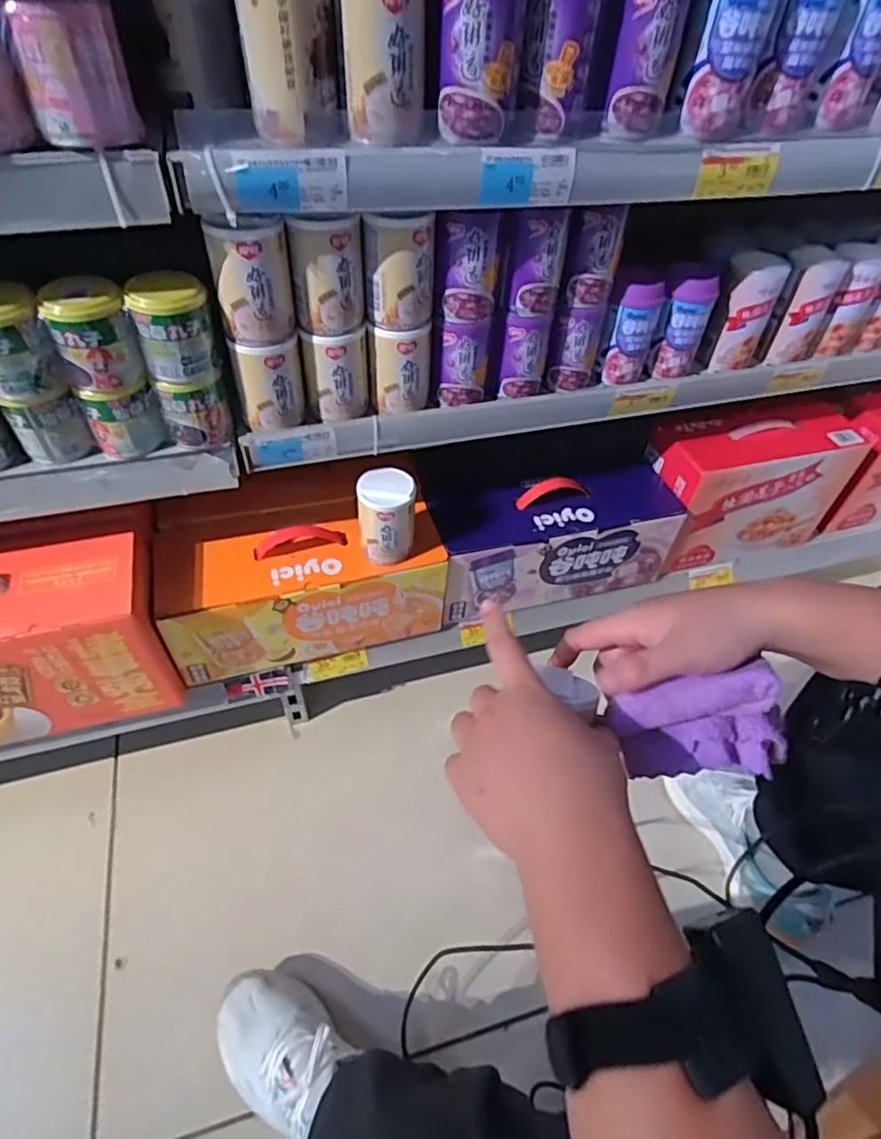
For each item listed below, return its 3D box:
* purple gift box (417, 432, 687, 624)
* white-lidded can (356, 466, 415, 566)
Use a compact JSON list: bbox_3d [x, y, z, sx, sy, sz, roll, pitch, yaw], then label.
[{"bbox_3d":[0.150,-0.053,0.841,0.321,0.153,0.130,-10,51,-12],"label":"purple gift box"},{"bbox_3d":[-0.061,-0.061,0.690,0.062,0.092,0.055,-9,51,-11],"label":"white-lidded can"}]

